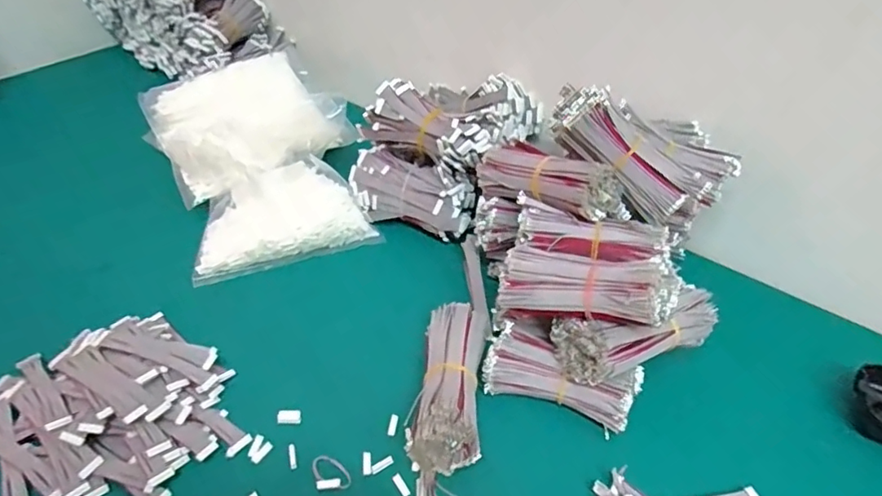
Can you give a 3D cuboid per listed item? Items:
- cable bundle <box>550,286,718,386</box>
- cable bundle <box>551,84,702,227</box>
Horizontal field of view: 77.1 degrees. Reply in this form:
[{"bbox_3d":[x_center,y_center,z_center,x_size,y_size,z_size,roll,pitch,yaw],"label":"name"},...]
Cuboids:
[{"bbox_3d":[0.124,0.053,0.355,0.100,0.046,0.043,-15,44,-18],"label":"cable bundle"},{"bbox_3d":[0.116,-0.061,0.364,0.107,0.034,0.032,46,53,3],"label":"cable bundle"}]

